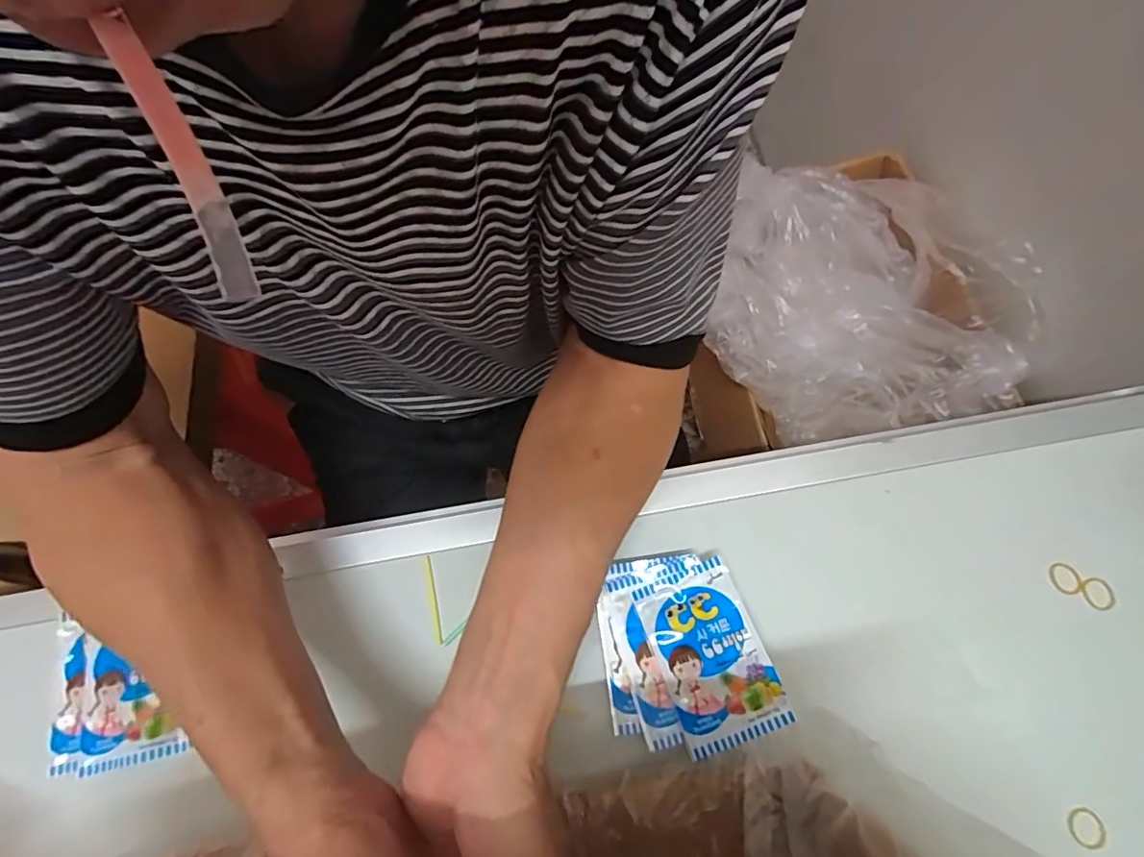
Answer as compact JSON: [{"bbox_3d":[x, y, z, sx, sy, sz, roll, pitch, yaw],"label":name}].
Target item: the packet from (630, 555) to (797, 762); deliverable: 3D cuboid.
[{"bbox_3d":[0.085,0.141,0.339,0.065,0.010,0.102,-26,62,9],"label":"packet"}]

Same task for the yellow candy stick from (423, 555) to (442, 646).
[{"bbox_3d":[-0.098,0.120,0.375,0.006,0.004,0.060,-14,71,-2],"label":"yellow candy stick"}]

